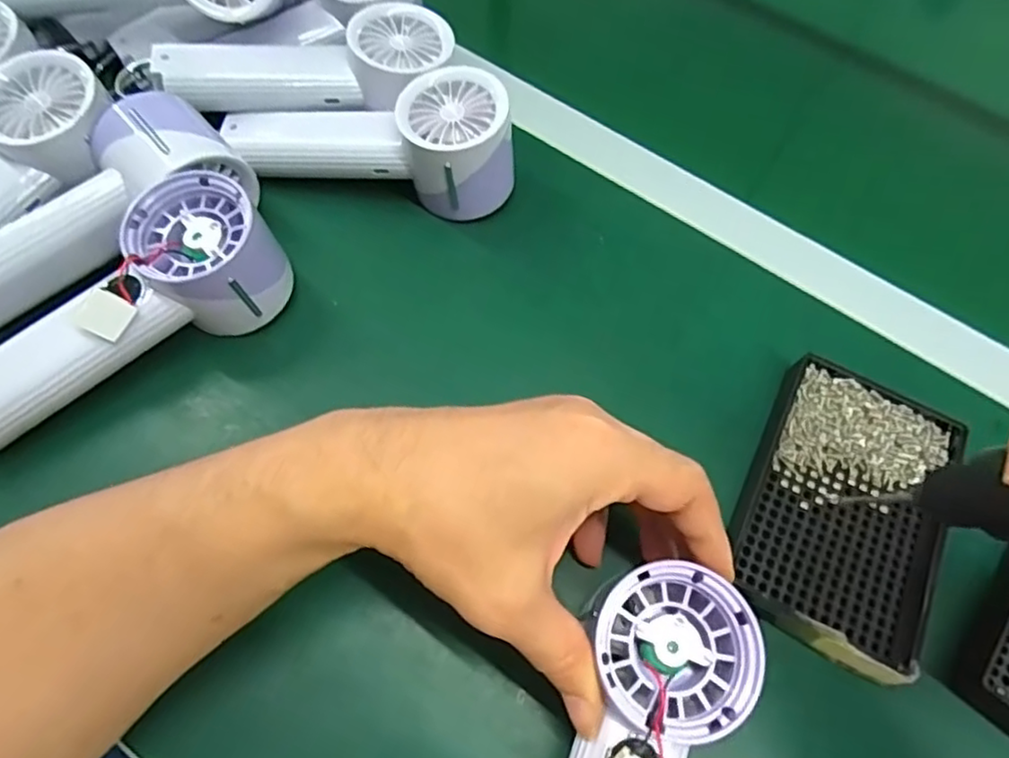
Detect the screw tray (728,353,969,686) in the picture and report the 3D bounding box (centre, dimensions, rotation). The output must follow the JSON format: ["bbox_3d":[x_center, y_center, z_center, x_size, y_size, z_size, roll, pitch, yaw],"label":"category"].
[{"bbox_3d":[0.168,0.061,0.317,0.087,0.015,0.139,27,65,10],"label":"screw tray"}]

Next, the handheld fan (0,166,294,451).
[{"bbox_3d":[-0.199,-0.021,0.322,0.191,0.059,0.063,-40,72,-8],"label":"handheld fan"}]

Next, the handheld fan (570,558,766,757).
[{"bbox_3d":[0.038,0.160,0.226,0.059,0.031,0.189,23,75,7],"label":"handheld fan"}]

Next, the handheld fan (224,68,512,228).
[{"bbox_3d":[-0.077,-0.142,0.380,0.164,0.067,0.059,10,63,1],"label":"handheld fan"}]

